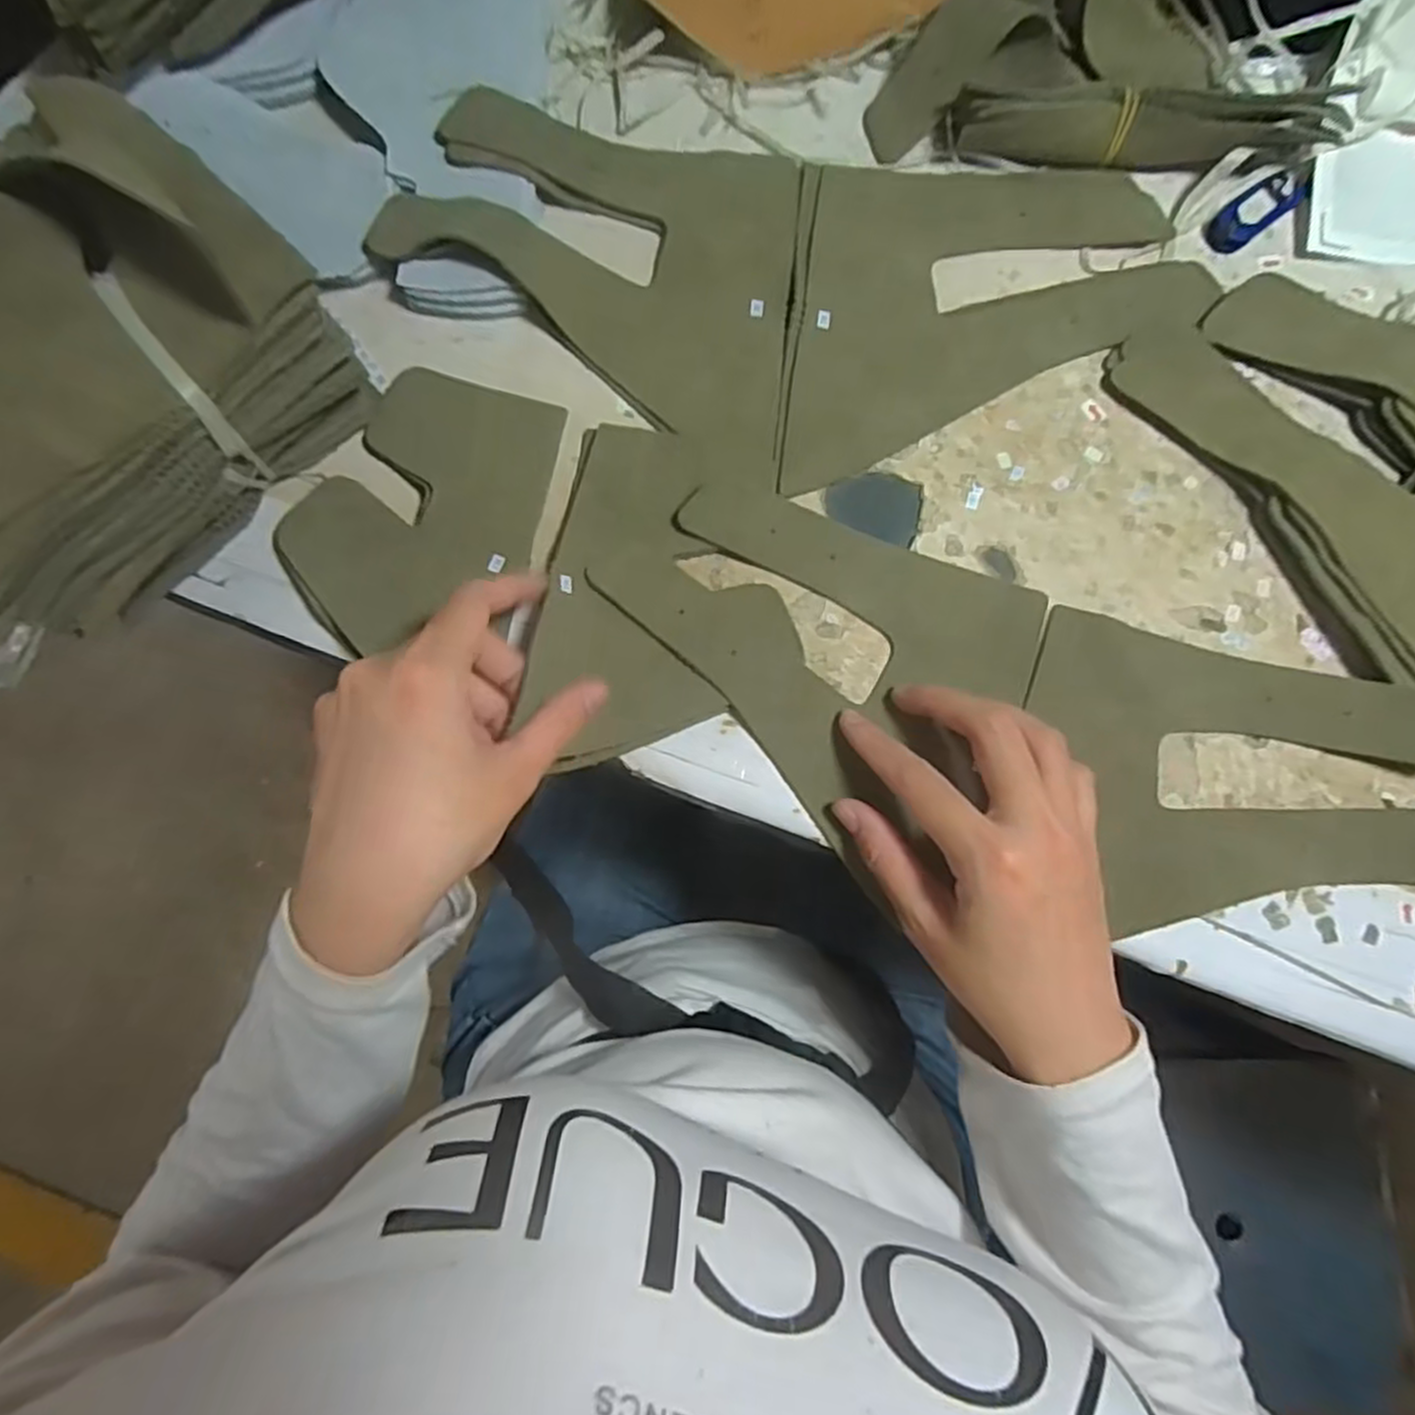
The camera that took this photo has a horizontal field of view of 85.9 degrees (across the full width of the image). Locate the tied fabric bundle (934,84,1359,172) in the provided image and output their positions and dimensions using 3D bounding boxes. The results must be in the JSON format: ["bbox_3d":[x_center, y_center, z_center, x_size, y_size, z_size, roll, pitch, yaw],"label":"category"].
[{"bbox_3d":[0.189,-0.255,0.334,0.166,0.029,0.027,2,83,1],"label":"tied fabric bundle"}]

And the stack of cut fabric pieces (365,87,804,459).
[{"bbox_3d":[-0.049,-0.195,0.334,0.176,0.026,0.141,10,83,2],"label":"stack of cut fabric pieces"}]

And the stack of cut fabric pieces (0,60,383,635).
[{"bbox_3d":[-0.240,-0.137,0.291,0.133,0.098,0.165,43,85,5],"label":"stack of cut fabric pieces"}]

